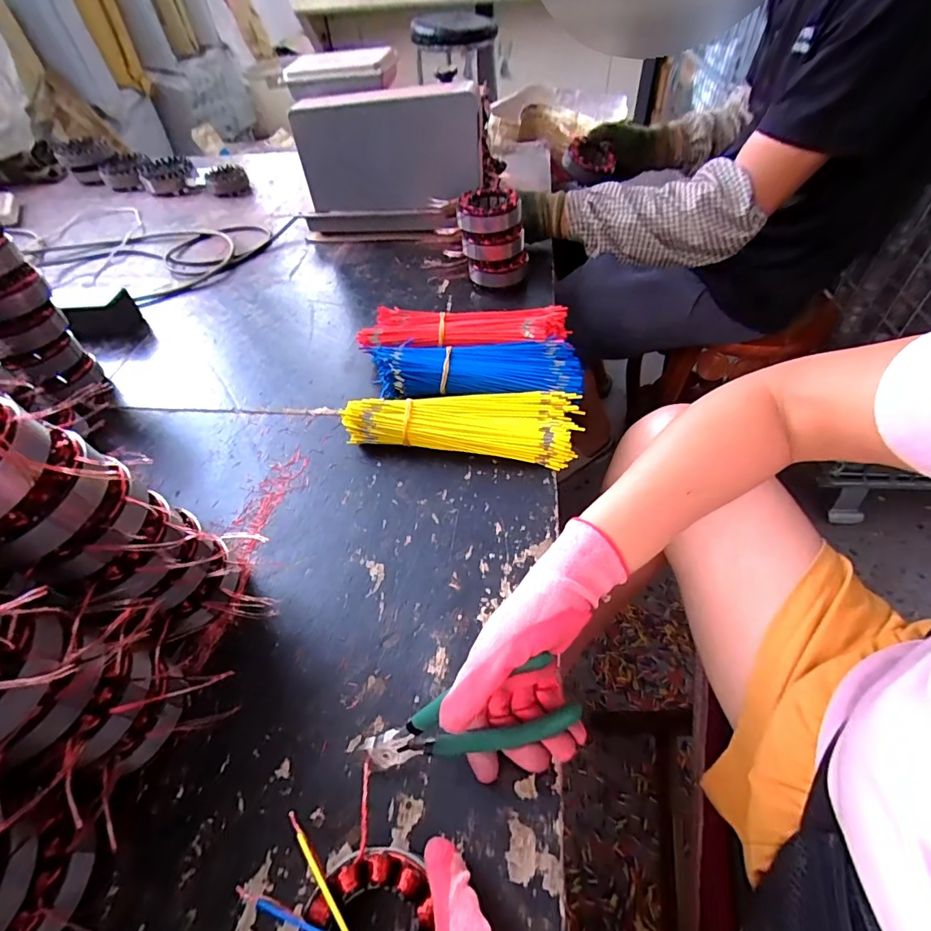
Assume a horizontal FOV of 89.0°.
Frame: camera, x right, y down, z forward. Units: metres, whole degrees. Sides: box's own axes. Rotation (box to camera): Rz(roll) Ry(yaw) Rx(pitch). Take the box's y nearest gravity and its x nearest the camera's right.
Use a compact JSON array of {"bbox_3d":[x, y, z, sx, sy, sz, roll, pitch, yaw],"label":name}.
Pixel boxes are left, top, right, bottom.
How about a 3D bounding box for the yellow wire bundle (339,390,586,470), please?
[{"bbox_3d":[-0.003,-0.050,0.518,0.245,0.042,0.080,5,51,8],"label":"yellow wire bundle"}]

